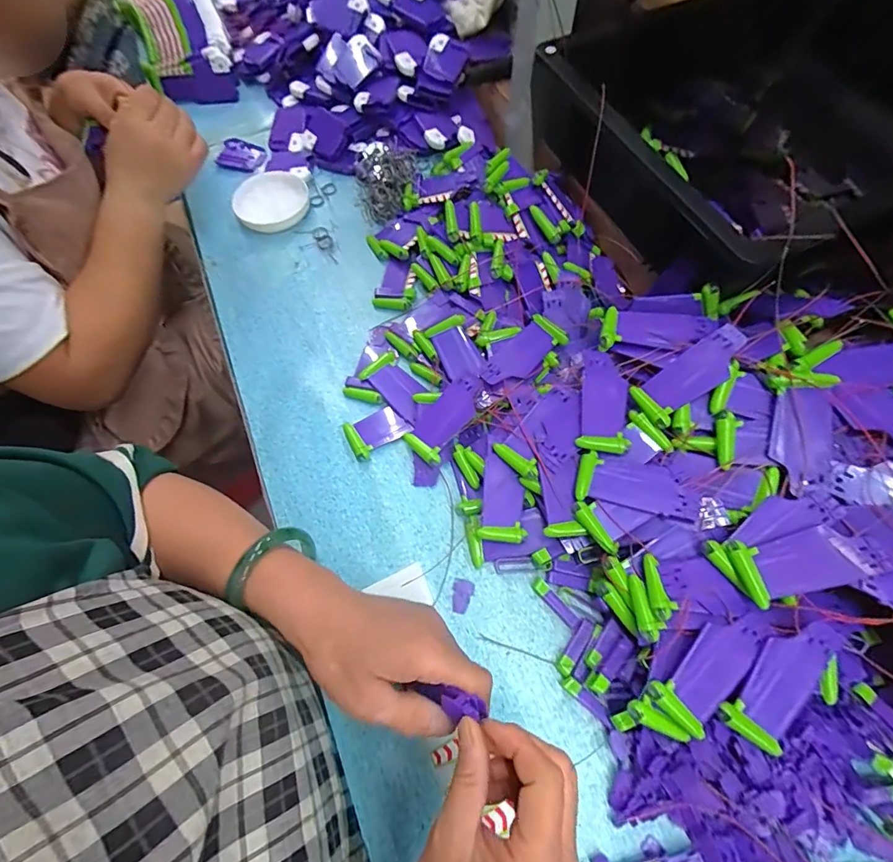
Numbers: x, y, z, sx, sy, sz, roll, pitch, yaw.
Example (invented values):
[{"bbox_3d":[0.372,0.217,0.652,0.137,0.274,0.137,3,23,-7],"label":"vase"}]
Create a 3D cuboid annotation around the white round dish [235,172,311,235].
[{"bbox_3d":[-0.219,-0.288,0.560,0.089,0.025,0.085,-1,66,1],"label":"white round dish"}]

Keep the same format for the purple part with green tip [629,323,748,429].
[{"bbox_3d":[0.194,-0.045,0.353,0.089,0.009,0.039,-43,68,14],"label":"purple part with green tip"}]

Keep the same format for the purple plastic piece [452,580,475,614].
[{"bbox_3d":[0.014,0.139,0.374,0.017,0.004,0.026,6,66,4],"label":"purple plastic piece"}]

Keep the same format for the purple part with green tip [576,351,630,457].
[{"bbox_3d":[0.132,-0.024,0.374,0.038,0.018,0.086,8,66,5],"label":"purple part with green tip"}]

